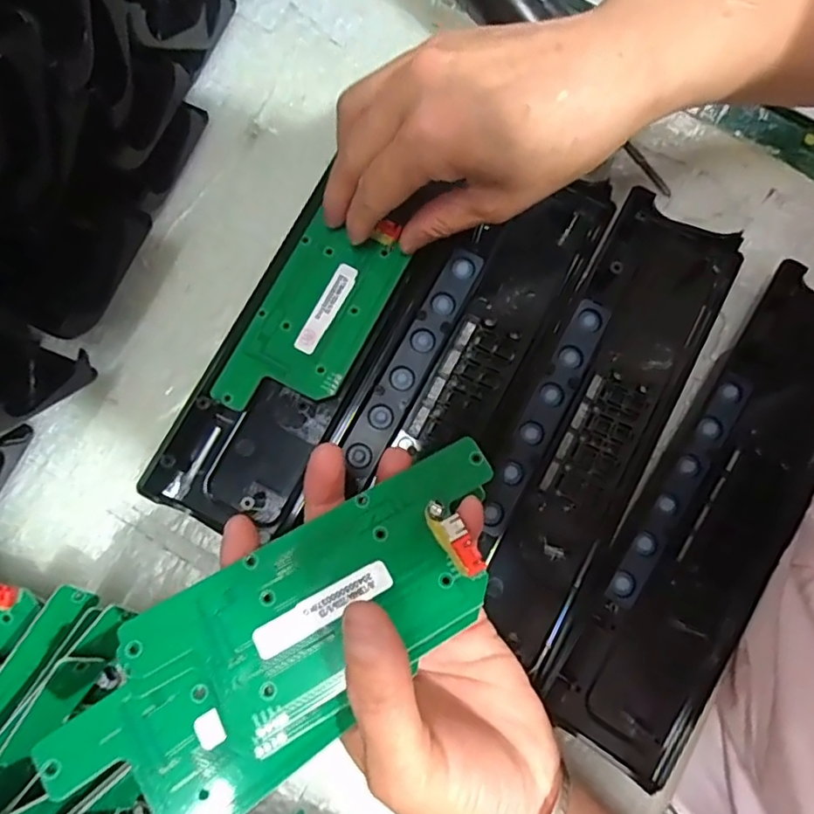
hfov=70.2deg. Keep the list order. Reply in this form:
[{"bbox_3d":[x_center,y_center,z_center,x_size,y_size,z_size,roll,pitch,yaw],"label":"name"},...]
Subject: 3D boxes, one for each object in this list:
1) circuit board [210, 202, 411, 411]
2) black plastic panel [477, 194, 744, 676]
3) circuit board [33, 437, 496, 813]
[{"bbox_3d":[-0.046,-0.044,0.286,0.054,0.009,0.111,28,79,4],"label":"circuit board"},{"bbox_3d":[0.093,0.005,0.283,0.065,0.014,0.224,28,81,4],"label":"black plastic panel"},{"bbox_3d":[-0.034,0.073,0.195,0.165,0.012,0.066,-36,82,-13],"label":"circuit board"}]

